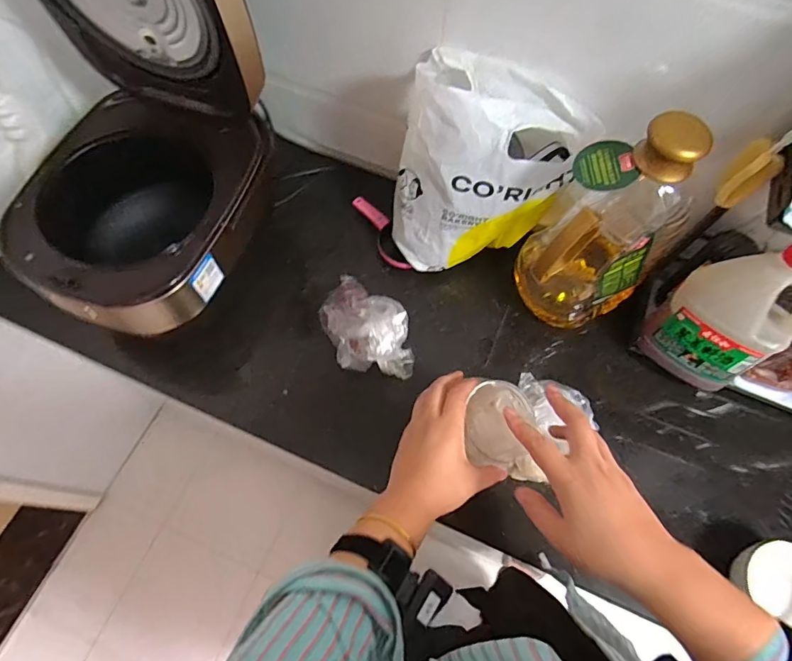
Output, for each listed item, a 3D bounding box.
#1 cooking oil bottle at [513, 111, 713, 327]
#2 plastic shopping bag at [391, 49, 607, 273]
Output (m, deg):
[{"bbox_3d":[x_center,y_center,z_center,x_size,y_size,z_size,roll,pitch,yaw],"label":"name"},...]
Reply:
[{"bbox_3d":[0.285,-0.133,0.643,0.159,0.326,0.153,-41,74,-17],"label":"cooking oil bottle"},{"bbox_3d":[0.120,-0.223,0.694,0.246,0.249,0.188,22,68,7],"label":"plastic shopping bag"}]

